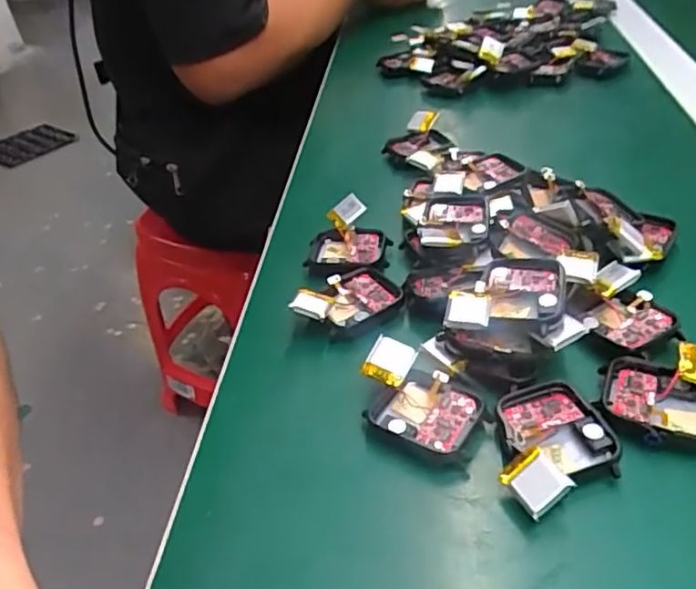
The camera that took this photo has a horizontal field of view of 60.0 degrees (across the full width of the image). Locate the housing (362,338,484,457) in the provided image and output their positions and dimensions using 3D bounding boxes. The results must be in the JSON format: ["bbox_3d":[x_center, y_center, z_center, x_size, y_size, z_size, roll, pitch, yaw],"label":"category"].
[{"bbox_3d":[0.028,0.045,0.258,0.054,0.022,0.036,28,50,36],"label":"housing"}]

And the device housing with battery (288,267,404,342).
[{"bbox_3d":[-0.001,0.003,0.312,0.054,0.019,0.037,-20,40,-15],"label":"device housing with battery"}]

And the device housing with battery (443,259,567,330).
[{"bbox_3d":[0.072,-0.002,0.276,0.054,0.008,0.044,-1,40,6],"label":"device housing with battery"}]

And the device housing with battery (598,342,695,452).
[{"bbox_3d":[0.130,0.041,0.245,0.048,0.020,0.042,8,41,18],"label":"device housing with battery"}]

